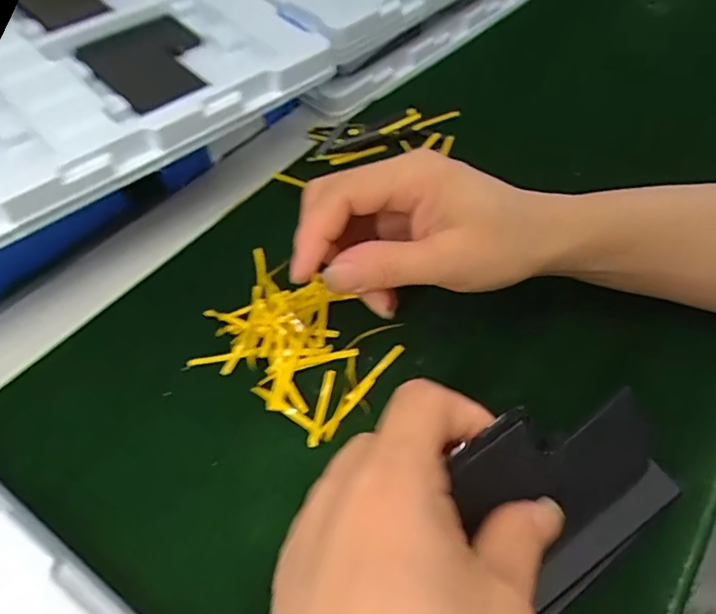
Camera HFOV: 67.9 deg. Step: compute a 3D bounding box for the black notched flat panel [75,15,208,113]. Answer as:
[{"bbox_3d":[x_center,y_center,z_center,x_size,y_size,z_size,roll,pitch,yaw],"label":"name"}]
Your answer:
[{"bbox_3d":[-0.117,-0.142,0.303,0.061,0.004,0.072,-34,63,-22],"label":"black notched flat panel"}]

